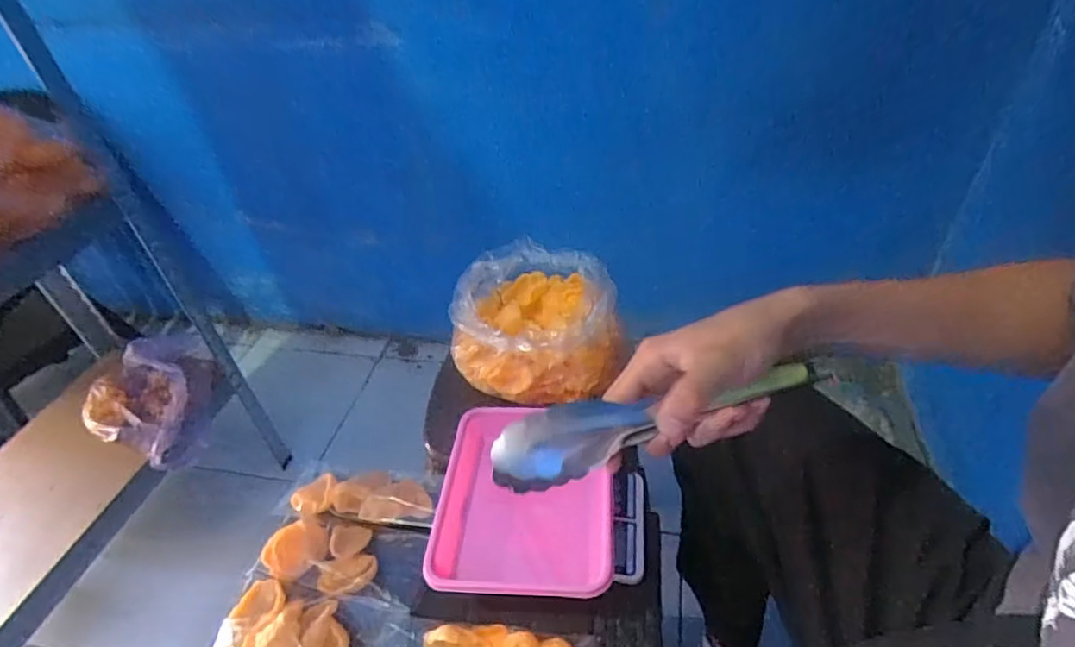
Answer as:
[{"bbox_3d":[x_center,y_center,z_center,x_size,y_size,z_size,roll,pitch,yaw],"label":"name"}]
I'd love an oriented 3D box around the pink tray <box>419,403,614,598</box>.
[{"bbox_3d":[-0.011,0.181,0.623,0.178,0.034,0.223,-1,41,7],"label":"pink tray"}]

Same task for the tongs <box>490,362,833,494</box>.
[{"bbox_3d":[0.080,0.055,0.353,0.219,0.030,0.033,-14,39,-9],"label":"tongs"}]

